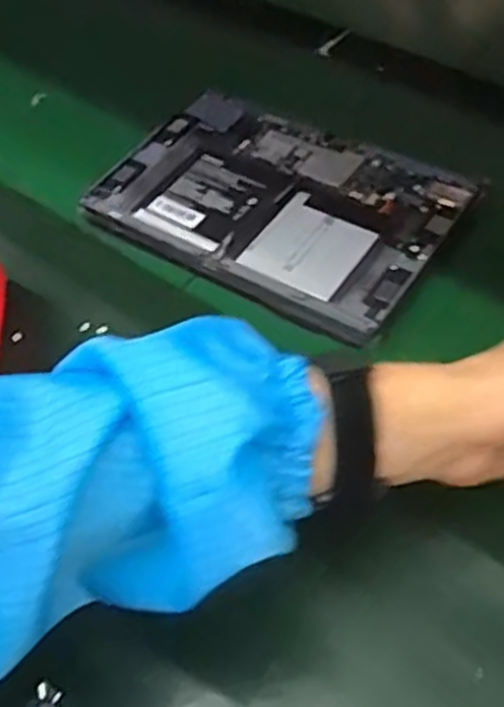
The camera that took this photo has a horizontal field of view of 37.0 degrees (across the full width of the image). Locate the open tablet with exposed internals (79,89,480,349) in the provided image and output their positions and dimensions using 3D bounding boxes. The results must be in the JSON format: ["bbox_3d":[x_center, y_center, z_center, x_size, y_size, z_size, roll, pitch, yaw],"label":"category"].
[{"bbox_3d":[0.018,-0.114,0.561,0.251,0.014,0.171,30,60,23],"label":"open tablet with exposed internals"}]

